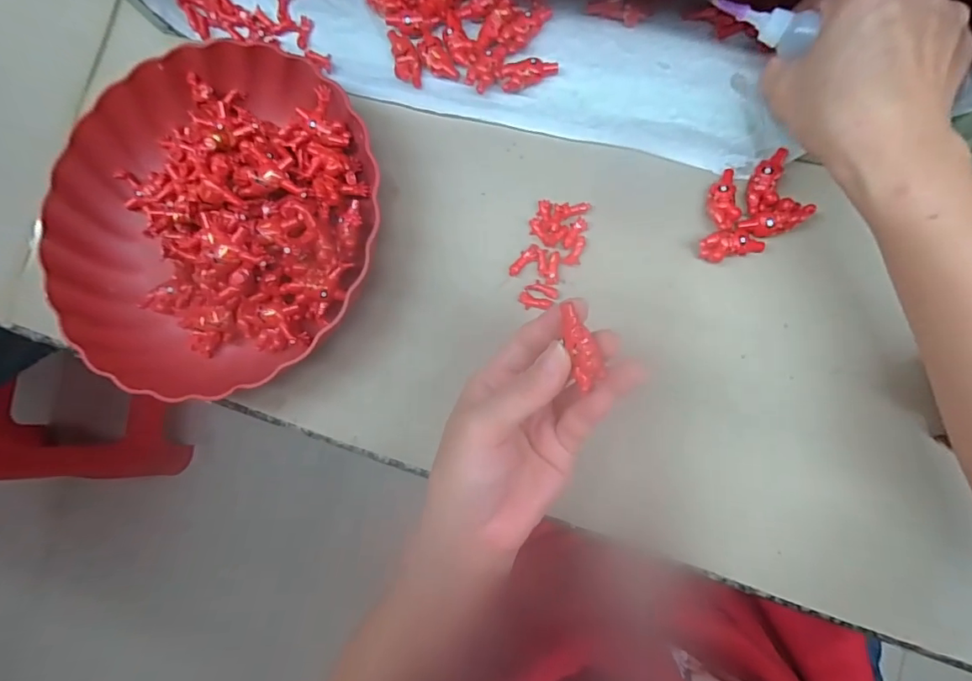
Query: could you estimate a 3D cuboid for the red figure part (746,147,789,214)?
[{"bbox_3d":[0.179,-0.101,0.309,0.017,0.007,0.042,12,87,10],"label":"red figure part"}]

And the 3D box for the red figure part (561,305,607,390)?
[{"bbox_3d":[0.045,0.002,0.229,0.014,0.007,0.040,-18,92,7],"label":"red figure part"}]

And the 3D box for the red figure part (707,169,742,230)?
[{"bbox_3d":[0.154,-0.091,0.313,0.018,0.009,0.042,-1,81,14],"label":"red figure part"}]

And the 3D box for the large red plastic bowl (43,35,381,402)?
[{"bbox_3d":[-0.191,-0.087,0.339,0.229,0.059,0.234,-1,85,9],"label":"large red plastic bowl"}]

